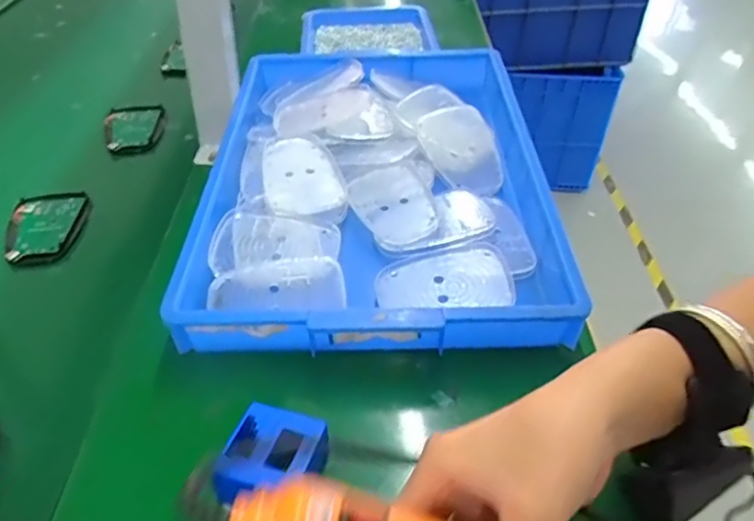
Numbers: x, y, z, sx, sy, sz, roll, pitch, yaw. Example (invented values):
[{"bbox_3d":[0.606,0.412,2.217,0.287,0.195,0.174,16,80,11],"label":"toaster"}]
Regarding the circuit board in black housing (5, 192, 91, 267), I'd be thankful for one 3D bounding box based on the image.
[{"bbox_3d":[-0.299,-0.029,0.536,0.062,0.012,0.091,-2,42,-5],"label":"circuit board in black housing"}]

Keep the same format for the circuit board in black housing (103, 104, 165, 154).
[{"bbox_3d":[-0.273,-0.150,0.669,0.059,0.009,0.095,-5,42,-8],"label":"circuit board in black housing"}]

